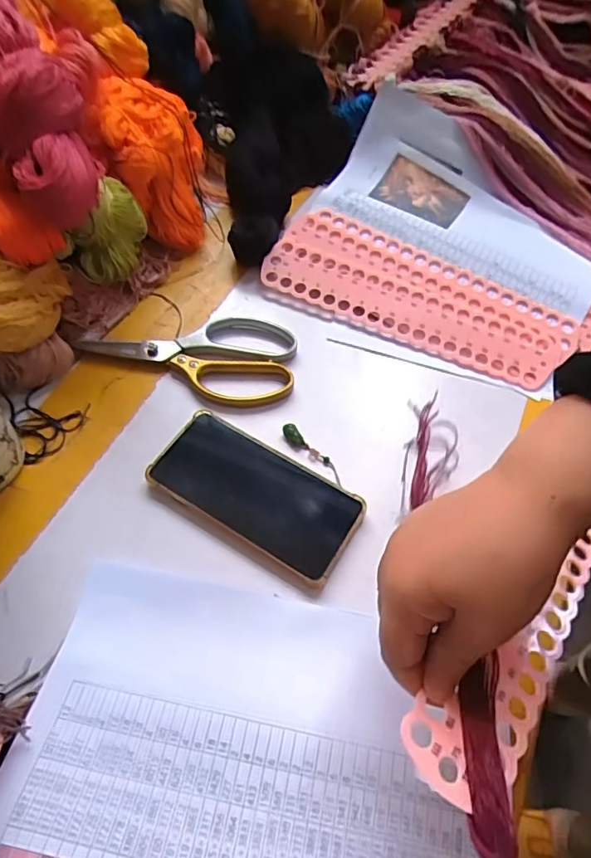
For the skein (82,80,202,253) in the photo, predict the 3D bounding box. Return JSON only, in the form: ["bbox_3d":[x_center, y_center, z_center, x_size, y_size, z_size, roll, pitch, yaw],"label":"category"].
[{"bbox_3d":[-0.147,-0.270,0.543,0.099,0.119,0.130,-1,57,-4],"label":"skein"}]

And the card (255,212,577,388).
[{"bbox_3d":[0.120,-0.129,0.521,0.297,0.009,0.102,26,71,9],"label":"card"}]

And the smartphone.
[{"bbox_3d":[-0.032,0.049,0.415,0.163,0.011,0.079,29,63,14],"label":"smartphone"}]

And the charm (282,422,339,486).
[{"bbox_3d":[0.015,0.018,0.435,0.012,0.009,0.069,-40,69,-23],"label":"charm"}]

